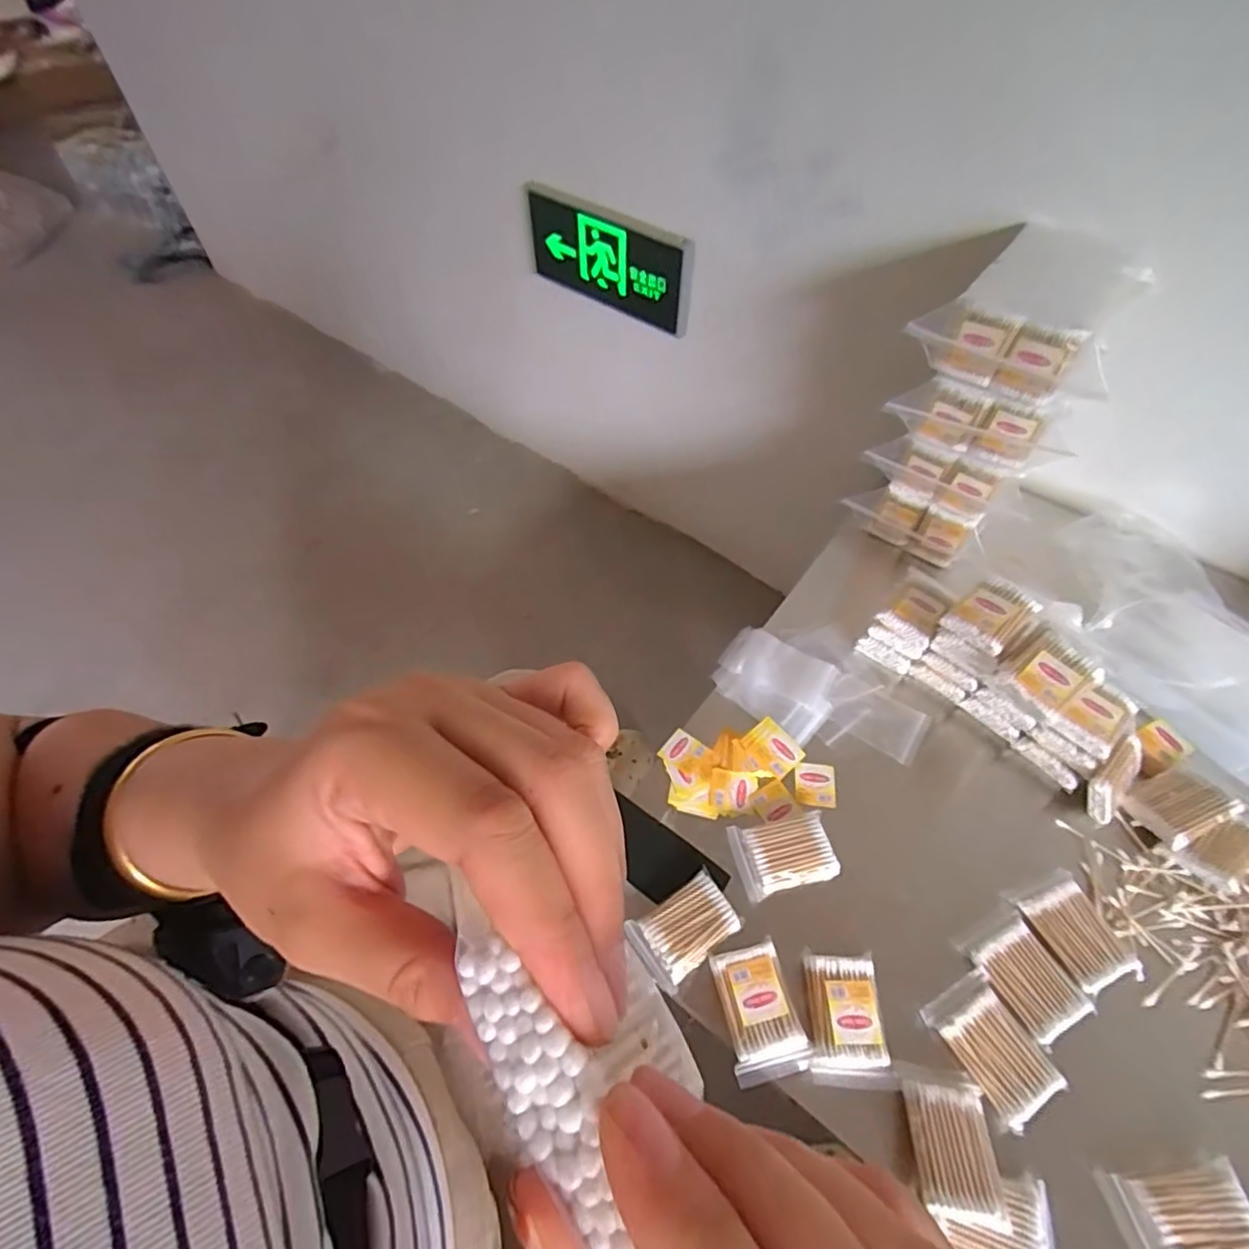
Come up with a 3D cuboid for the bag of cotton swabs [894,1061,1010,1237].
[{"bbox_3d":[0.234,0.367,0.437,0.056,0.019,0.082,7,55,5],"label":"bag of cotton swabs"}]

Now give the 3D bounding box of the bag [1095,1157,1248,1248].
[{"bbox_3d":[0.387,0.409,0.419,0.086,0.016,0.065,-11,56,-7],"label":"bag"}]

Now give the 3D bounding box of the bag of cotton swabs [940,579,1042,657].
[{"bbox_3d":[0.351,-0.010,0.589,0.070,0.022,0.056,-35,62,-21],"label":"bag of cotton swabs"}]

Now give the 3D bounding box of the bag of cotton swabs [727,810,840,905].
[{"bbox_3d":[0.147,0.212,0.569,0.086,0.017,0.061,-13,56,-8],"label":"bag of cotton swabs"}]

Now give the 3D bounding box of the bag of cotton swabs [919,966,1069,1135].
[{"bbox_3d":[0.288,0.328,0.479,0.062,0.012,0.088,-25,58,-16],"label":"bag of cotton swabs"}]

